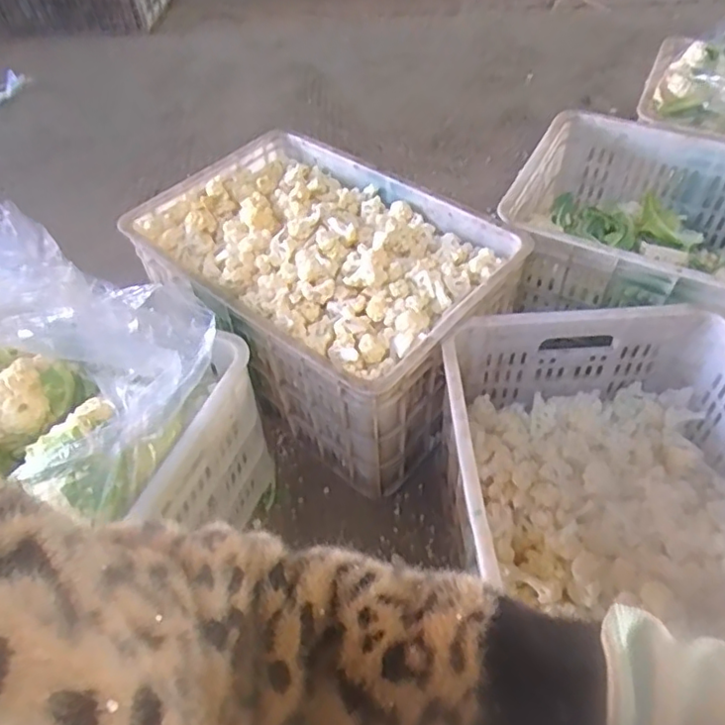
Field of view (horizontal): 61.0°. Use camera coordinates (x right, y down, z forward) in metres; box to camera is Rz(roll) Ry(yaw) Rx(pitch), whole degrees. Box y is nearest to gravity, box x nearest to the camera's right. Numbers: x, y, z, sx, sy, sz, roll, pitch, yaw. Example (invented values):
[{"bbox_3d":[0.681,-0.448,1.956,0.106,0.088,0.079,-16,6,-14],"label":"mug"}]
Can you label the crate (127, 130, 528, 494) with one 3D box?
[{"bbox_3d":[-0.053,-0.093,0.953,0.490,0.270,0.341,30,58,25],"label":"crate"}]

